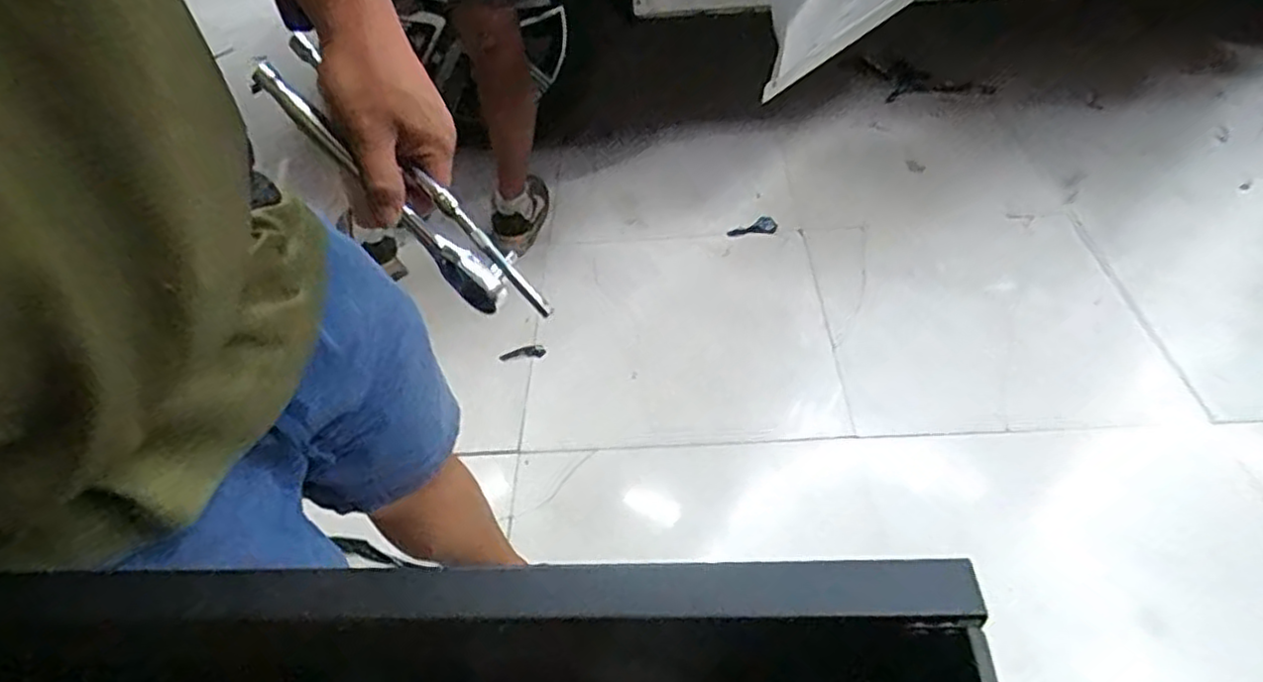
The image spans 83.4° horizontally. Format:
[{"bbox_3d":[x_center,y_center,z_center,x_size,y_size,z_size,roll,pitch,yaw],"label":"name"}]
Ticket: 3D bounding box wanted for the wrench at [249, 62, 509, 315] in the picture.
[{"bbox_3d":[-0.154,-0.090,0.447,0.025,0.195,0.023,-23,27,46],"label":"wrench"}]

